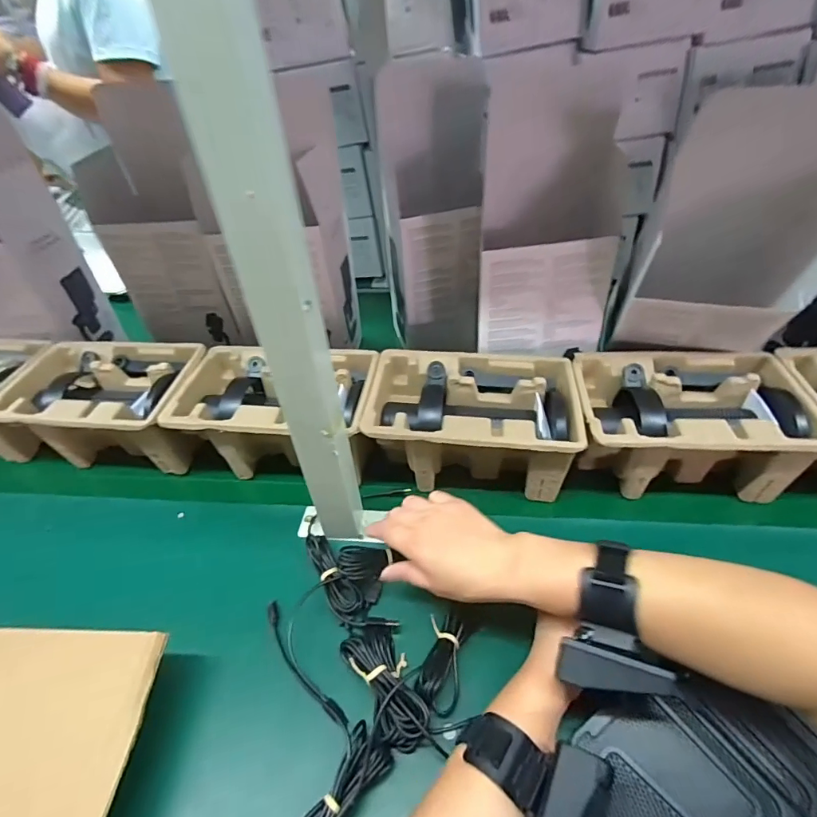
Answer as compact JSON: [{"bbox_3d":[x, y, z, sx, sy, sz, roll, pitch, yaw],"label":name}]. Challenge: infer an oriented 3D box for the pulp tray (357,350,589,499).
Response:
[{"bbox_3d":[0.074,0.015,0.542,0.228,0.099,0.148,2,43,8],"label":"pulp tray"}]

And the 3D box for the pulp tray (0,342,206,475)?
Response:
[{"bbox_3d":[-0.374,-0.003,0.598,0.237,0.103,0.155,5,44,11],"label":"pulp tray"}]

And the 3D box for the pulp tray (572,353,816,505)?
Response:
[{"bbox_3d":[0.306,0.018,0.524,0.228,0.097,0.151,3,44,10],"label":"pulp tray"}]

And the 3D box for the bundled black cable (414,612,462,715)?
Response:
[{"bbox_3d":[0.028,0.214,0.393,0.033,0.022,0.074,5,44,11],"label":"bundled black cable"}]

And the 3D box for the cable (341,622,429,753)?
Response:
[{"bbox_3d":[-0.018,0.222,0.376,0.043,0.037,0.095,-24,46,-18],"label":"cable"}]

